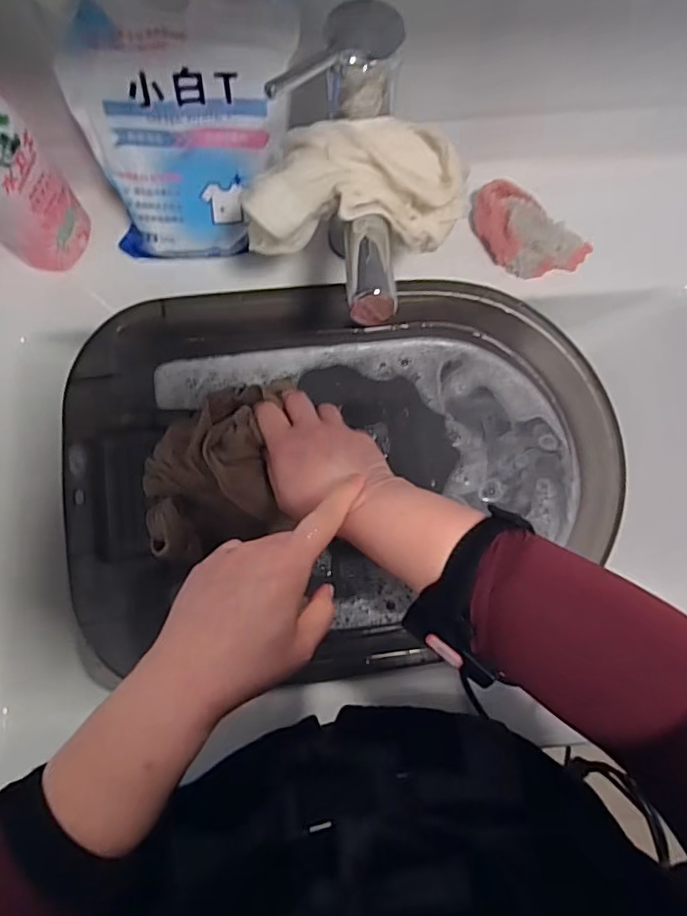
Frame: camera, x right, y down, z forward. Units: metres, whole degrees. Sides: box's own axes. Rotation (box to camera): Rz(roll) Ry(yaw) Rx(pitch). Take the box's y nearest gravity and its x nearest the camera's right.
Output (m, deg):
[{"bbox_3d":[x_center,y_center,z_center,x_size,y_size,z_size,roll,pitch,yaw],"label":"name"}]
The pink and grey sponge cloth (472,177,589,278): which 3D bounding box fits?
[{"bbox_3d":[0.162,-0.201,0.497,0.110,0.037,0.065,33,79,7],"label":"pink and grey sponge cloth"}]

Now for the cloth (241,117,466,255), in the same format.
[{"bbox_3d":[0.006,-0.178,0.372,0.144,0.069,0.065,-5,78,-1],"label":"cloth"}]

